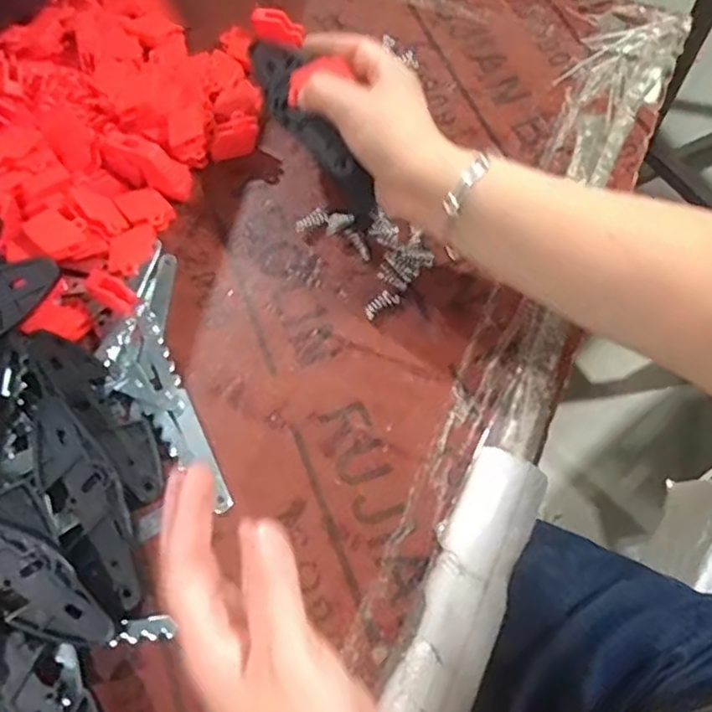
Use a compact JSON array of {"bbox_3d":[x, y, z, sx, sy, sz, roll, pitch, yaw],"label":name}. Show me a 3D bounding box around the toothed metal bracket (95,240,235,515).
[{"bbox_3d":[-0.130,0.013,0.421,0.057,0.014,0.186,-17,66,-5],"label":"toothed metal bracket"}]

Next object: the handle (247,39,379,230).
[{"bbox_3d":[-0.028,-0.150,0.423,0.029,0.024,0.155,-29,72,-10],"label":"handle"}]

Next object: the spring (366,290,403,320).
[{"bbox_3d":[0.017,-0.035,0.441,0.026,0.007,0.011,-30,68,-10],"label":"spring"}]

